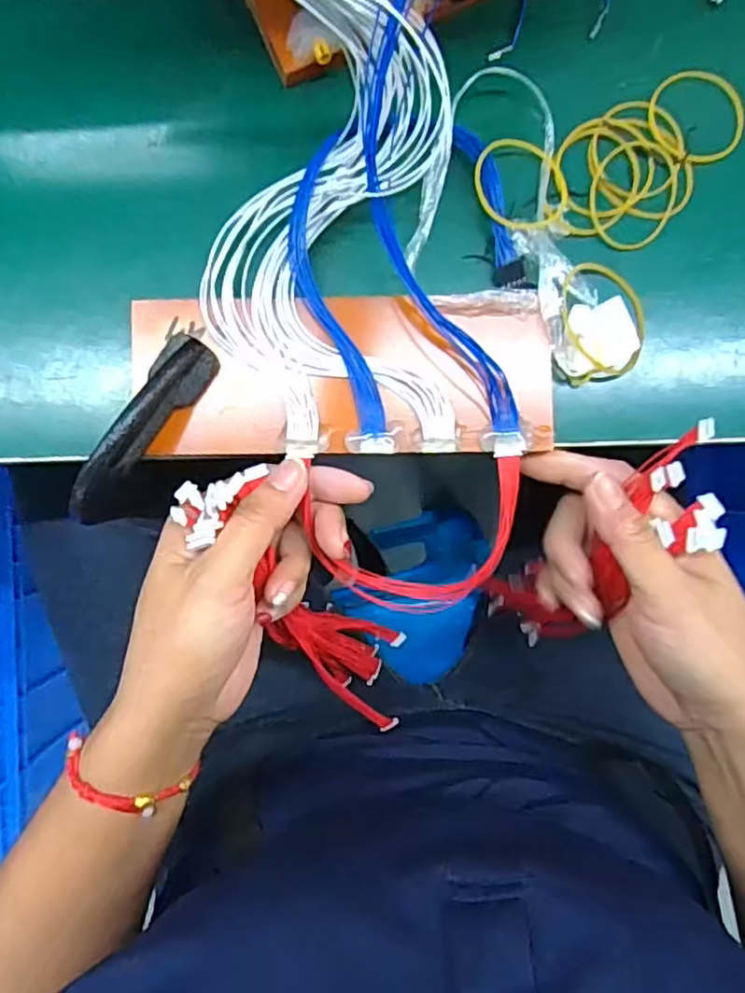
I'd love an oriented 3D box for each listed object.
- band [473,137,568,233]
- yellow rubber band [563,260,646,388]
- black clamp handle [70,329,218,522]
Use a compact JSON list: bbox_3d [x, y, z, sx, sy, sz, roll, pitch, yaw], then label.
[{"bbox_3d":[0.069,-0.144,0.309,0.046,0.006,0.041,4,89,-15],"label":"band"},{"bbox_3d":[0.107,-0.082,0.309,0.039,0.015,0.053,-13,90,1],"label":"yellow rubber band"},{"bbox_3d":[-0.104,-0.030,0.297,0.024,0.034,0.094,31,91,1],"label":"black clamp handle"}]

